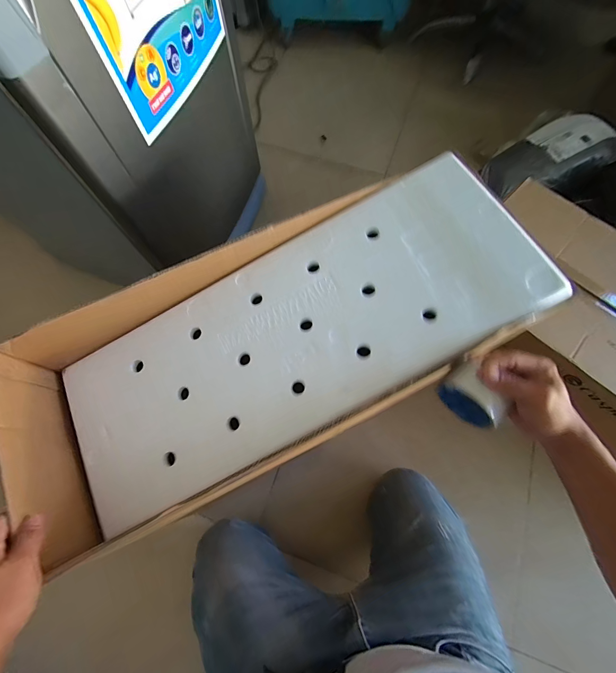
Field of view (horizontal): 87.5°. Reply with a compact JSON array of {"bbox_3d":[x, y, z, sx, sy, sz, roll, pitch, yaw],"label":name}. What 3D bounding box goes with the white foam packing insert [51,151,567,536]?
[{"bbox_3d":[-0.025,-0.004,0.480,0.710,0.019,0.277,-29,72,2],"label":"white foam packing insert"}]

